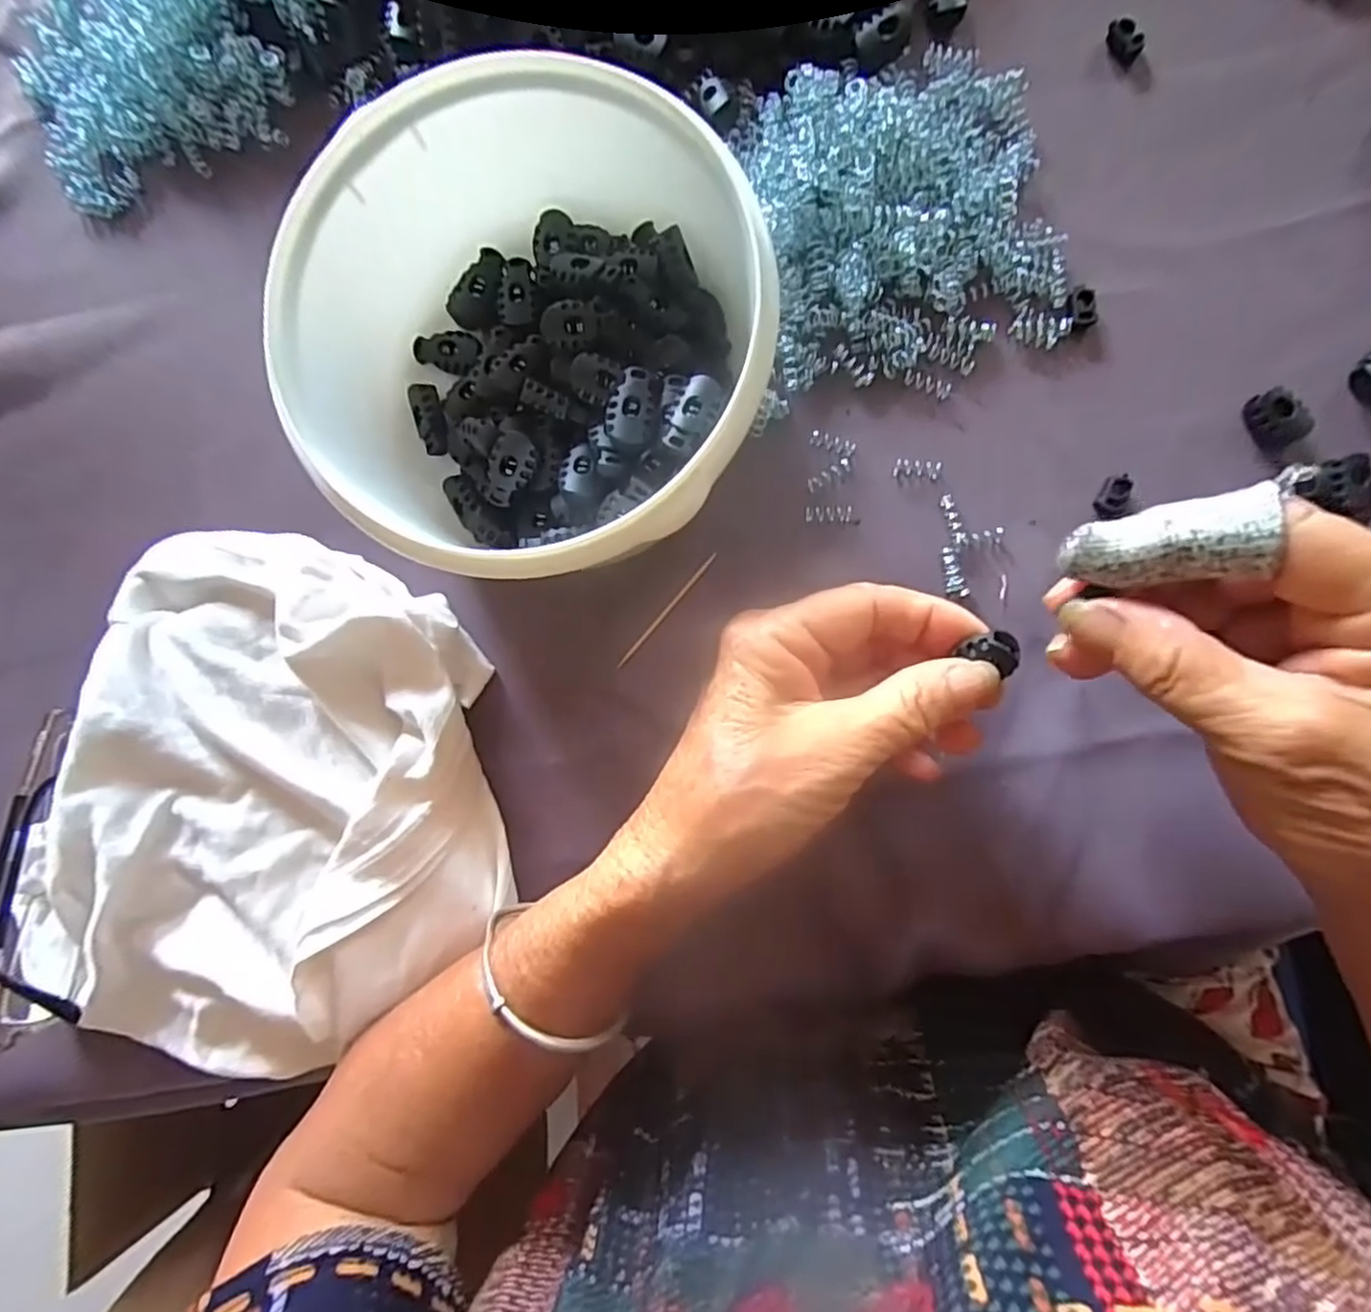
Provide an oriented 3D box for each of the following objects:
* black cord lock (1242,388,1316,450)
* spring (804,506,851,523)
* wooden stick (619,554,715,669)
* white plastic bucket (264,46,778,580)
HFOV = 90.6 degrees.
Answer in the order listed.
[{"bbox_3d":[0.224,-0.090,0.256,0.018,0.011,0.021,-19,86,4],"label":"black cord lock"},{"bbox_3d":[0.058,-0.057,0.273,0.018,0.004,0.006,-1,87,5],"label":"spring"},{"bbox_3d":[-0.008,-0.018,0.280,0.004,0.005,0.061,41,92,6],"label":"wooden stick"},{"bbox_3d":[-0.050,-0.109,0.245,0.156,0.074,0.145,0,87,6],"label":"white plastic bucket"}]

